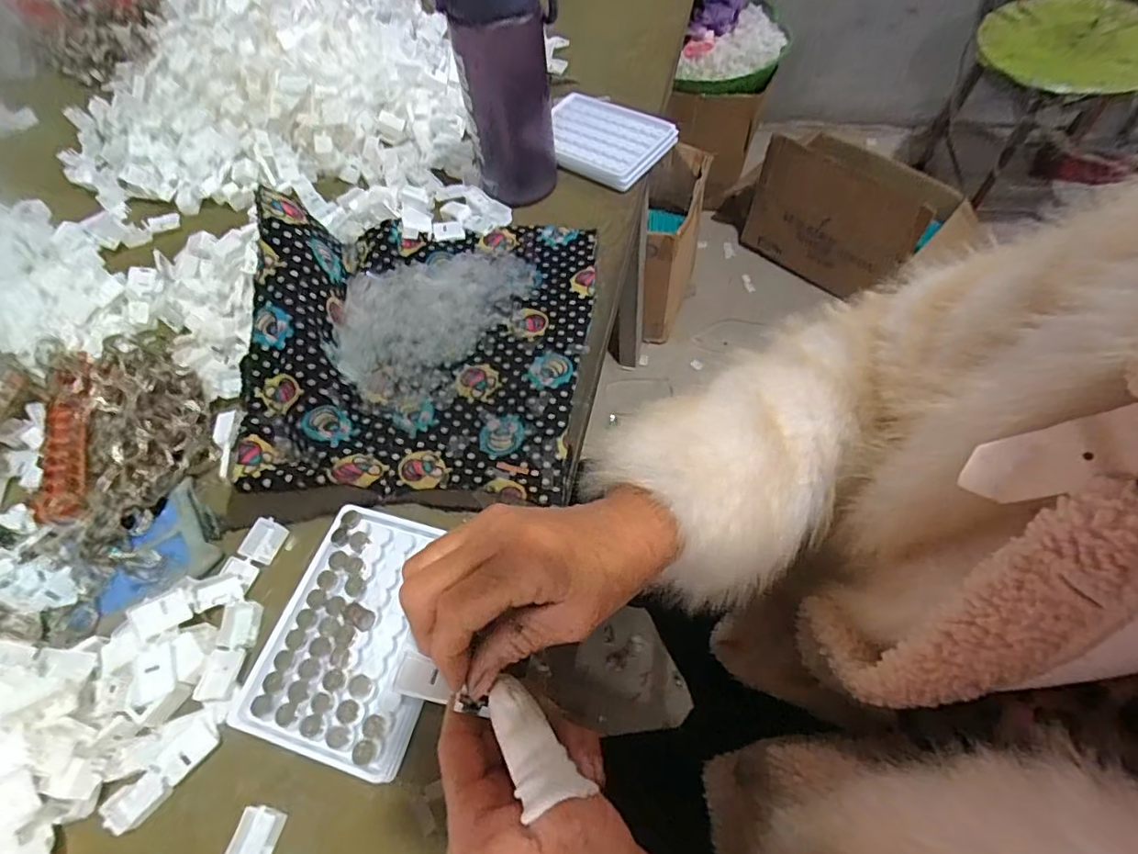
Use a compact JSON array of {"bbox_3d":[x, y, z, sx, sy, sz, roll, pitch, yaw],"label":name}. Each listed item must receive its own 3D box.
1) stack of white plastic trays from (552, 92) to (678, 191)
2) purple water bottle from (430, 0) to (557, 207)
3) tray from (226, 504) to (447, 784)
[{"bbox_3d":[0.029,-0.292,0.561,0.146,0.020,0.095,36,68,23],"label":"stack of white plastic trays"},{"bbox_3d":[-0.054,-0.293,0.459,0.081,0.201,0.063,14,61,13],"label":"purple water bottle"},{"bbox_3d":[-0.118,0.114,0.317,0.091,0.012,0.129,11,61,11],"label":"tray"}]

